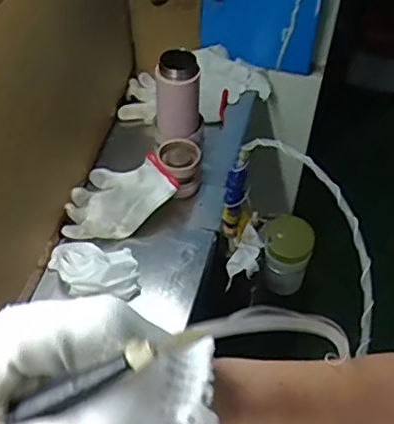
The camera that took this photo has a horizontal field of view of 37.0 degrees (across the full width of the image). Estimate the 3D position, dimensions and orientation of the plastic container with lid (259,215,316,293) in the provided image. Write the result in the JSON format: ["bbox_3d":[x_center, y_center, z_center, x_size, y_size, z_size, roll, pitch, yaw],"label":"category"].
[{"bbox_3d":[0.143,0.075,0.947,0.073,0.131,0.076,-1,52,1],"label":"plastic container with lid"}]

